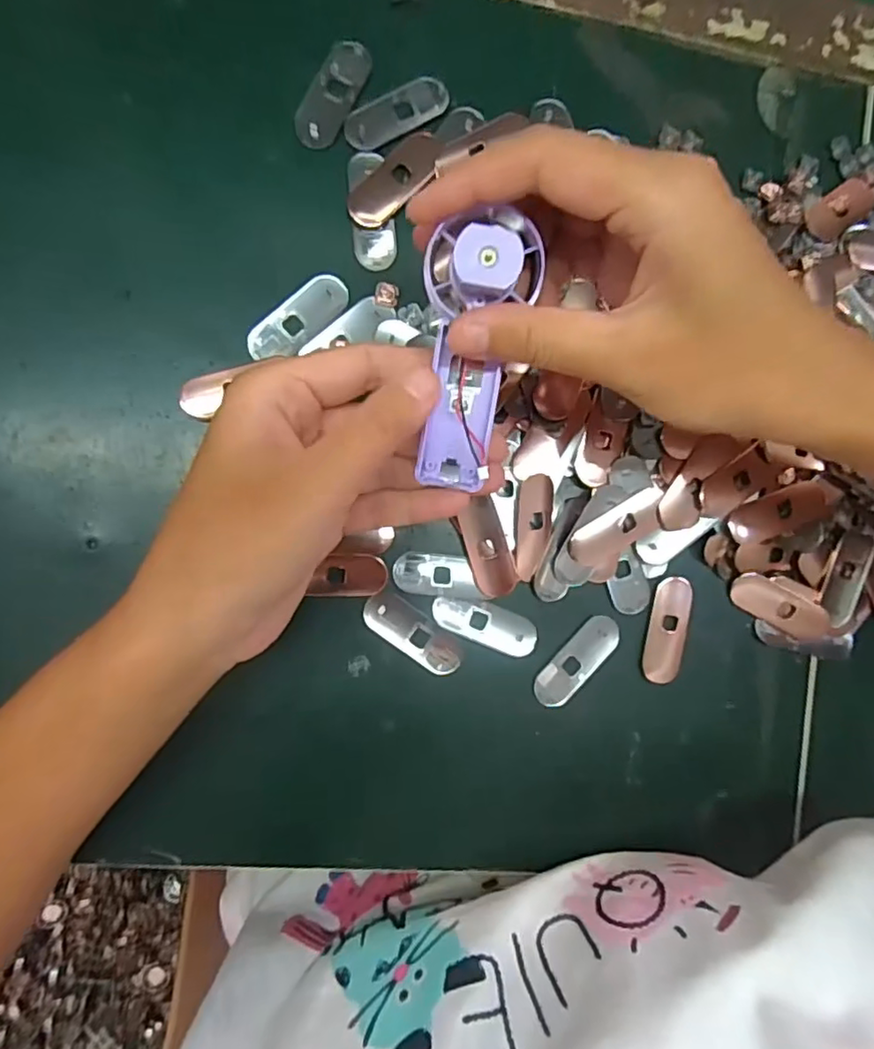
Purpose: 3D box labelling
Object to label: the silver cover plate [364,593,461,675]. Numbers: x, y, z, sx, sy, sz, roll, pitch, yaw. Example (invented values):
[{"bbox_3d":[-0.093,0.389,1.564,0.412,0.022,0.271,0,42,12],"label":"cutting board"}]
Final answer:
[{"bbox_3d":[-0.010,0.049,0.274,0.049,0.004,0.018,39,85,-6],"label":"silver cover plate"}]

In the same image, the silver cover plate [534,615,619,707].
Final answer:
[{"bbox_3d":[0.066,0.064,0.286,0.018,0.004,0.049,44,84,-5],"label":"silver cover plate"}]

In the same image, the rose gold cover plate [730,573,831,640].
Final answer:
[{"bbox_3d":[0.166,0.040,0.299,0.048,0.004,0.019,27,100,4],"label":"rose gold cover plate"}]

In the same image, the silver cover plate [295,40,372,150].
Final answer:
[{"bbox_3d":[-0.045,-0.189,0.269,0.019,0.004,0.050,27,86,-7],"label":"silver cover plate"}]

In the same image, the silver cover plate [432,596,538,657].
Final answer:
[{"bbox_3d":[0.022,0.046,0.279,0.050,0.004,0.017,21,87,-7],"label":"silver cover plate"}]

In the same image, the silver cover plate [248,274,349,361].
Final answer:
[{"bbox_3d":[-0.061,-0.090,0.267,0.048,0.004,0.020,-44,95,-6],"label":"silver cover plate"}]

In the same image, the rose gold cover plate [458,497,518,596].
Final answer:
[{"bbox_3d":[0.023,0.011,0.278,0.018,0.005,0.045,-17,92,-8],"label":"rose gold cover plate"}]

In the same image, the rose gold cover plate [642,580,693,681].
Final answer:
[{"bbox_3d":[0.110,0.050,0.293,0.019,0.004,0.049,10,88,-8],"label":"rose gold cover plate"}]

